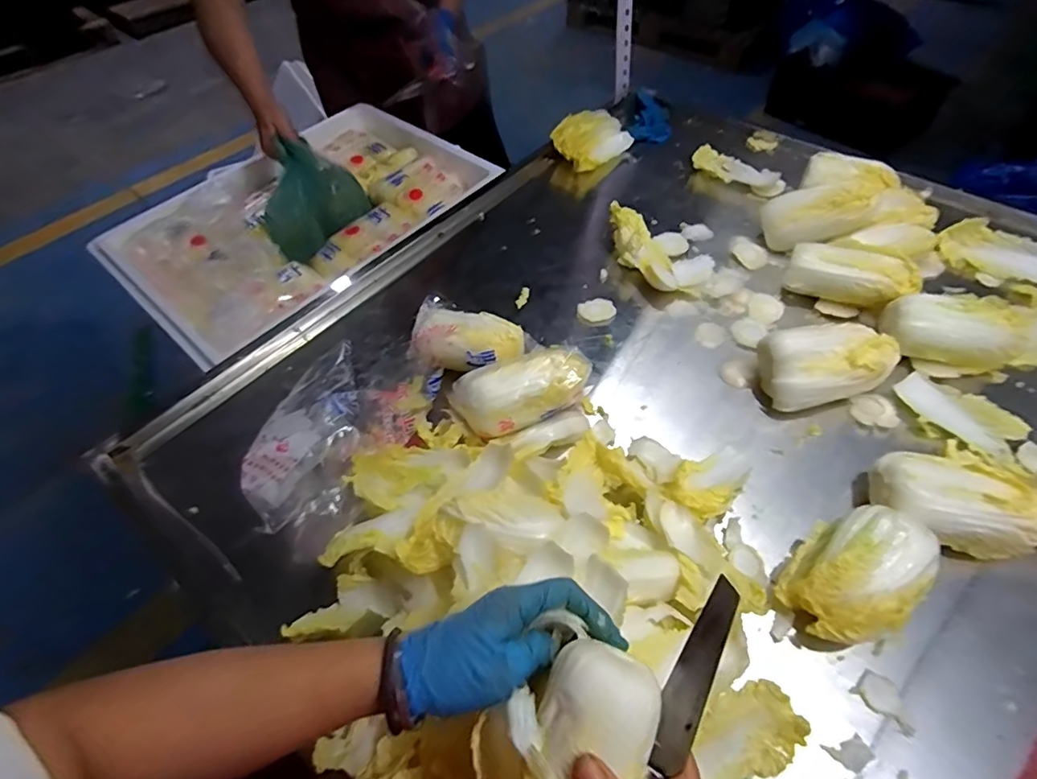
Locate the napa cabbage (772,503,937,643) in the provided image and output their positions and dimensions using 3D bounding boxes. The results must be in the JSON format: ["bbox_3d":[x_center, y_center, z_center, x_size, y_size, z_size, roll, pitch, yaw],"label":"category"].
[{"bbox_3d":[0.292,0.164,0.465,0.086,0.074,0.117,36,63,26],"label":"napa cabbage"}]

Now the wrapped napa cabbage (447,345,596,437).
[{"bbox_3d":[0.002,0.004,0.591,0.144,0.076,0.069,-24,56,-14],"label":"wrapped napa cabbage"}]

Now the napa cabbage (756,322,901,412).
[{"bbox_3d":[0.341,-0.024,0.594,0.137,0.076,0.075,-5,53,0],"label":"napa cabbage"}]

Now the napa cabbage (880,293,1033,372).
[{"bbox_3d":[0.488,-0.064,0.598,0.131,0.061,0.071,14,55,13],"label":"napa cabbage"}]

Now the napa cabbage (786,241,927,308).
[{"bbox_3d":[0.407,-0.144,0.654,0.139,0.062,0.061,28,60,22],"label":"napa cabbage"}]

